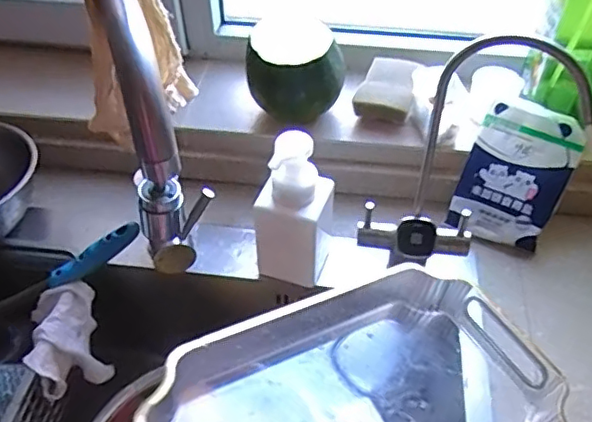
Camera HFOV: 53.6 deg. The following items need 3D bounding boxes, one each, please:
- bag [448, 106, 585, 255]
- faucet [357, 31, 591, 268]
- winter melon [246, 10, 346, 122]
[{"bbox_3d":[0.252,-0.041,0.672,0.108,0.157,0.018,22,8,19],"label":"bag"},{"bbox_3d":[0.148,-0.028,0.547,0.174,0.271,0.055,1,48,0],"label":"faucet"},{"bbox_3d":[0.000,-0.171,0.689,0.112,0.096,0.092,1,48,0],"label":"winter melon"}]

